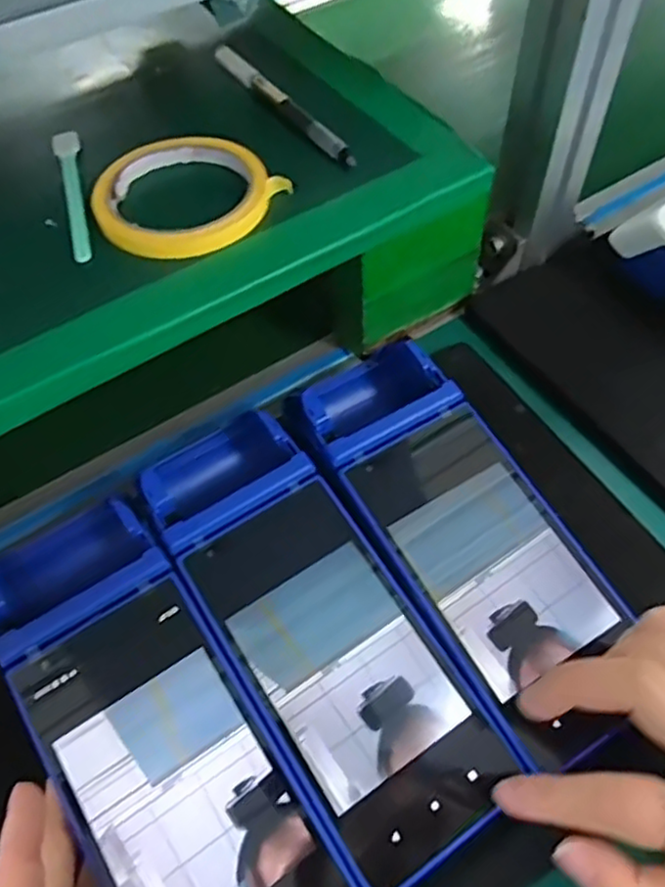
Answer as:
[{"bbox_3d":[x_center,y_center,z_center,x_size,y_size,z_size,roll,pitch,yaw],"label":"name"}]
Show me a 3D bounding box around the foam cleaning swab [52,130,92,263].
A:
[{"bbox_3d":[-0.143,-0.141,0.366,0.014,0.004,0.112,-17,59,-9],"label":"foam cleaning swab"}]

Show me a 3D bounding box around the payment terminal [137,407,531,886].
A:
[{"bbox_3d":[-0.012,0.076,0.305,0.078,0.039,0.218,-29,66,-16],"label":"payment terminal"}]

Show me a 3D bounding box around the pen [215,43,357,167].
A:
[{"bbox_3d":[-0.030,-0.206,0.398,0.012,0.008,0.140,-32,62,-17],"label":"pen"}]

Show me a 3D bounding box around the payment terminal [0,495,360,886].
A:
[{"bbox_3d":[-0.077,0.119,0.282,0.078,0.039,0.221,-32,66,-17],"label":"payment terminal"}]

